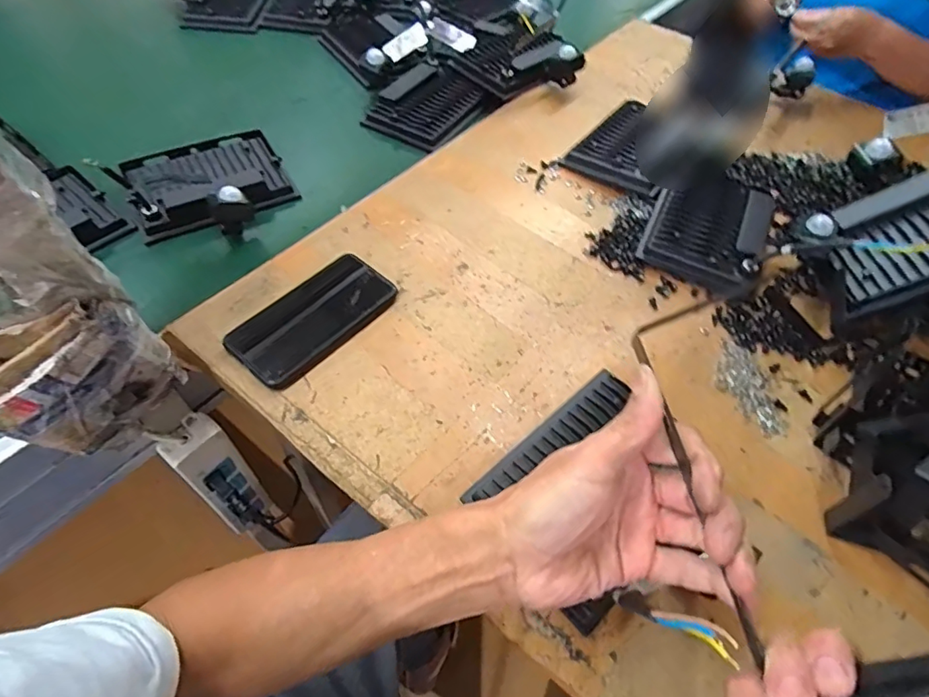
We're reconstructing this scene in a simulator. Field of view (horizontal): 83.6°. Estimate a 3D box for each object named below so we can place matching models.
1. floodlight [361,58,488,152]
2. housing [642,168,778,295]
[{"bbox_3d":[-0.049,-0.361,0.765,0.133,0.032,0.163,31,59,18],"label":"floodlight"},{"bbox_3d":[0.283,-0.145,0.600,0.123,0.037,0.177,24,57,14],"label":"housing"}]

